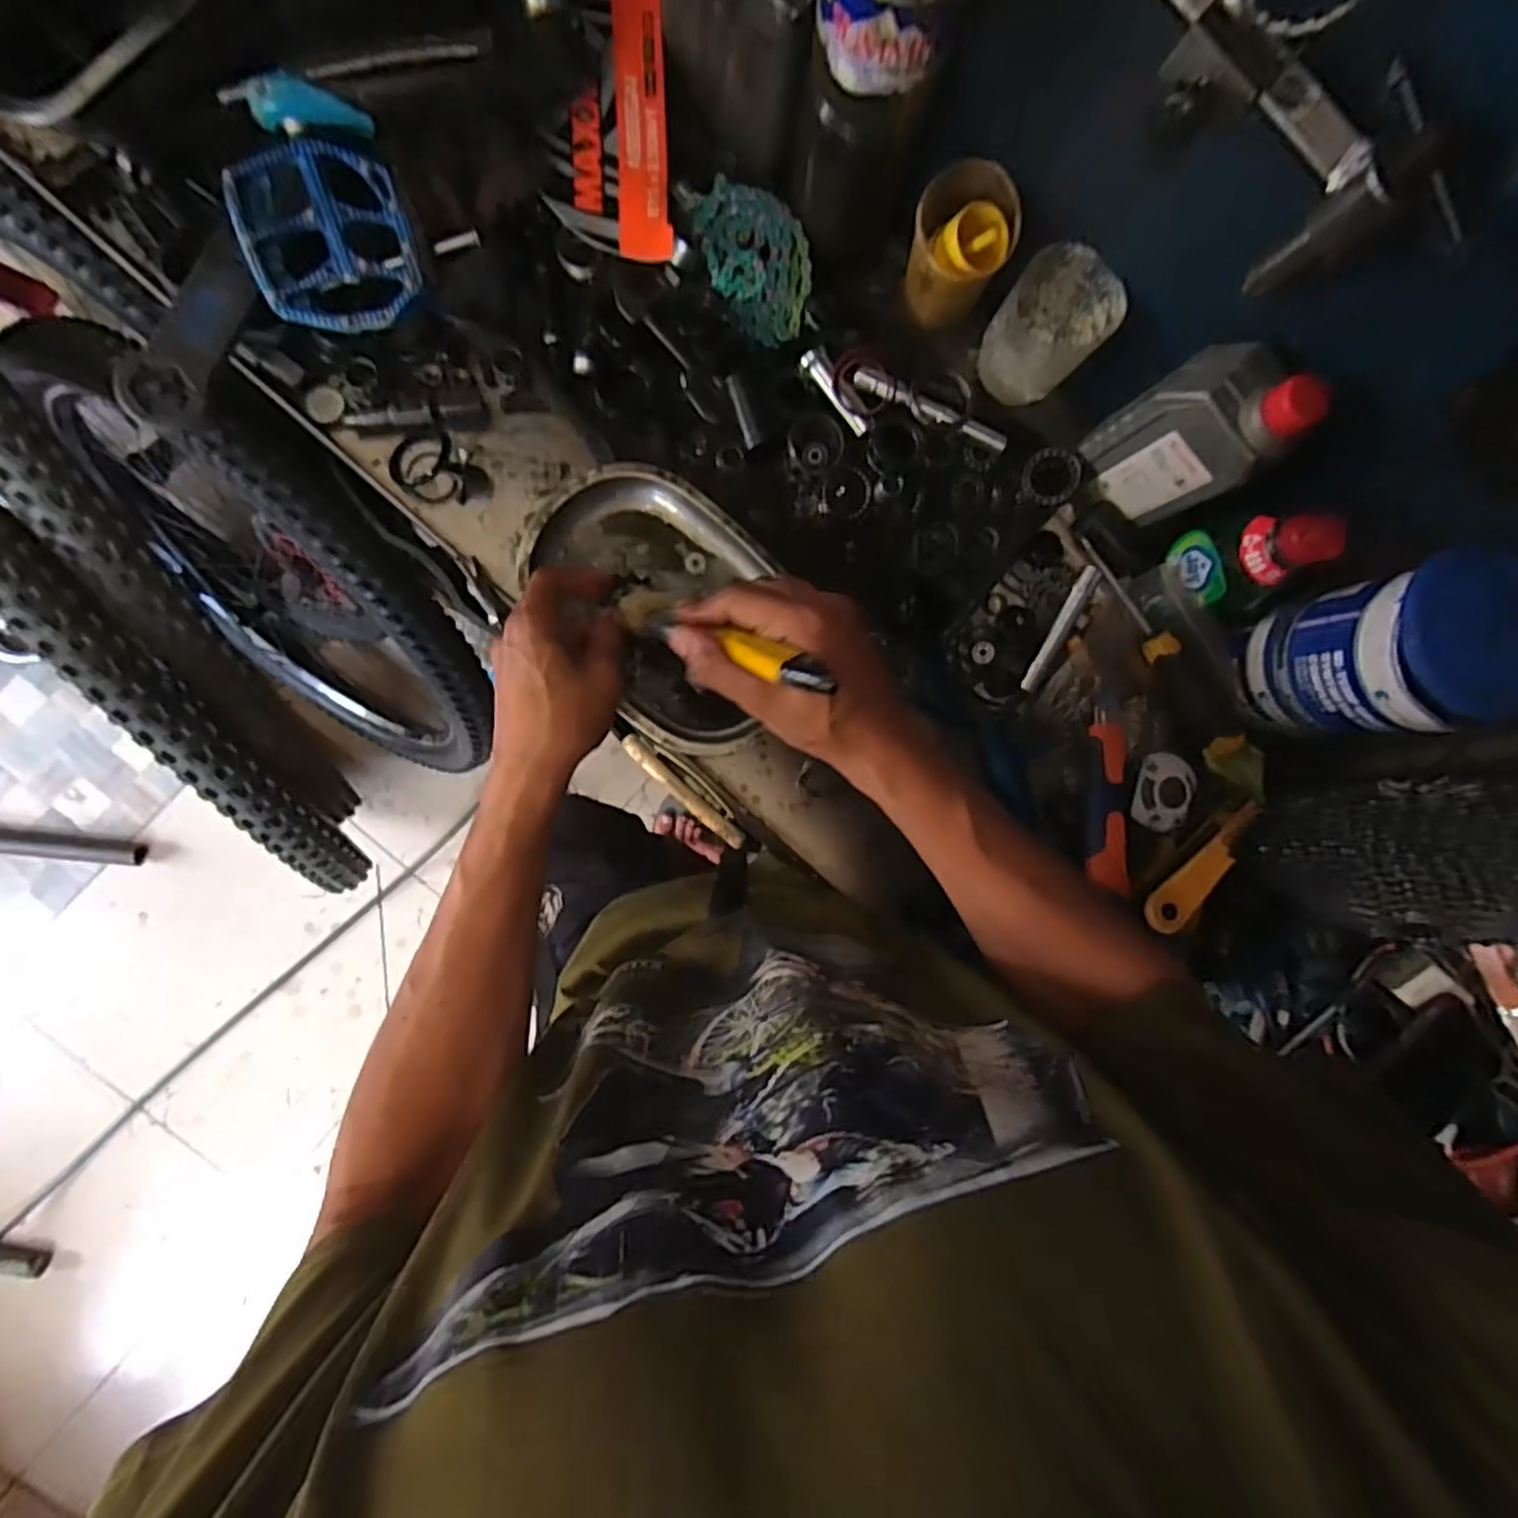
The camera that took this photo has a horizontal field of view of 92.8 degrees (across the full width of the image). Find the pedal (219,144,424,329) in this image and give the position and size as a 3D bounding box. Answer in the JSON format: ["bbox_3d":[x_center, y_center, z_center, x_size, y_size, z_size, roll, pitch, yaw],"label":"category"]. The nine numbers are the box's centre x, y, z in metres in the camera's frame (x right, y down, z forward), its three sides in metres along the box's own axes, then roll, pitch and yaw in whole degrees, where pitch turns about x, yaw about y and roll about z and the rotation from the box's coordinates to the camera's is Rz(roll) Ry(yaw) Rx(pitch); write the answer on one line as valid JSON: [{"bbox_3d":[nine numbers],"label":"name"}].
[{"bbox_3d":[-0.277,-0.333,0.469,0.098,0.020,0.096,-10,117,-20],"label":"pedal"}]

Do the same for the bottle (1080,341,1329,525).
[{"bbox_3d":[0.288,-0.216,0.491,0.048,0.171,0.080,-37,93,-6],"label":"bottle"}]

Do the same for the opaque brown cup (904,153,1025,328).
[{"bbox_3d":[0.134,-0.348,0.496,0.065,0.074,0.067,0,89,-7],"label":"opaque brown cup"}]

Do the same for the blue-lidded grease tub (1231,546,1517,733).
[{"bbox_3d":[0.405,-0.068,0.475,0.089,0.137,0.097,0,89,-7],"label":"blue-lidded grease tub"}]

